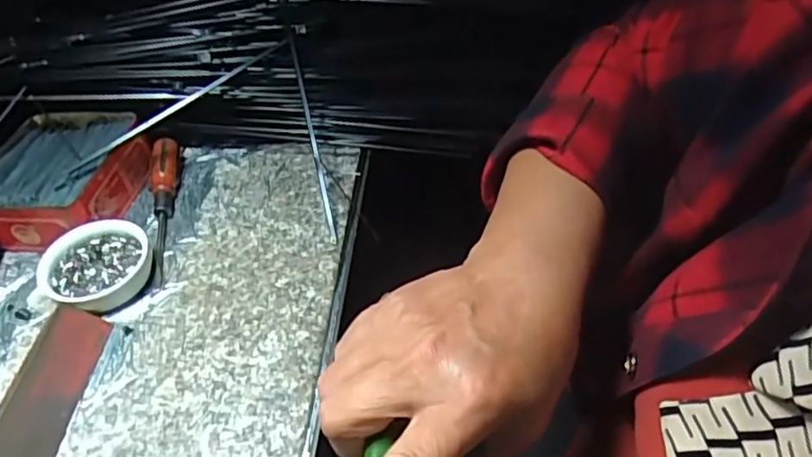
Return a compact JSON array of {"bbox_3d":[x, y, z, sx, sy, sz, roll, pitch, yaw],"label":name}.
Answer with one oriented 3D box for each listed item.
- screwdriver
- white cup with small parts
[{"bbox_3d":[-0.189,-0.020,0.477,0.023,0.026,0.142,-12,44,-7],"label":"screwdriver"},{"bbox_3d":[-0.215,0.027,0.431,0.063,0.031,0.069,-3,44,3],"label":"white cup with small parts"}]

